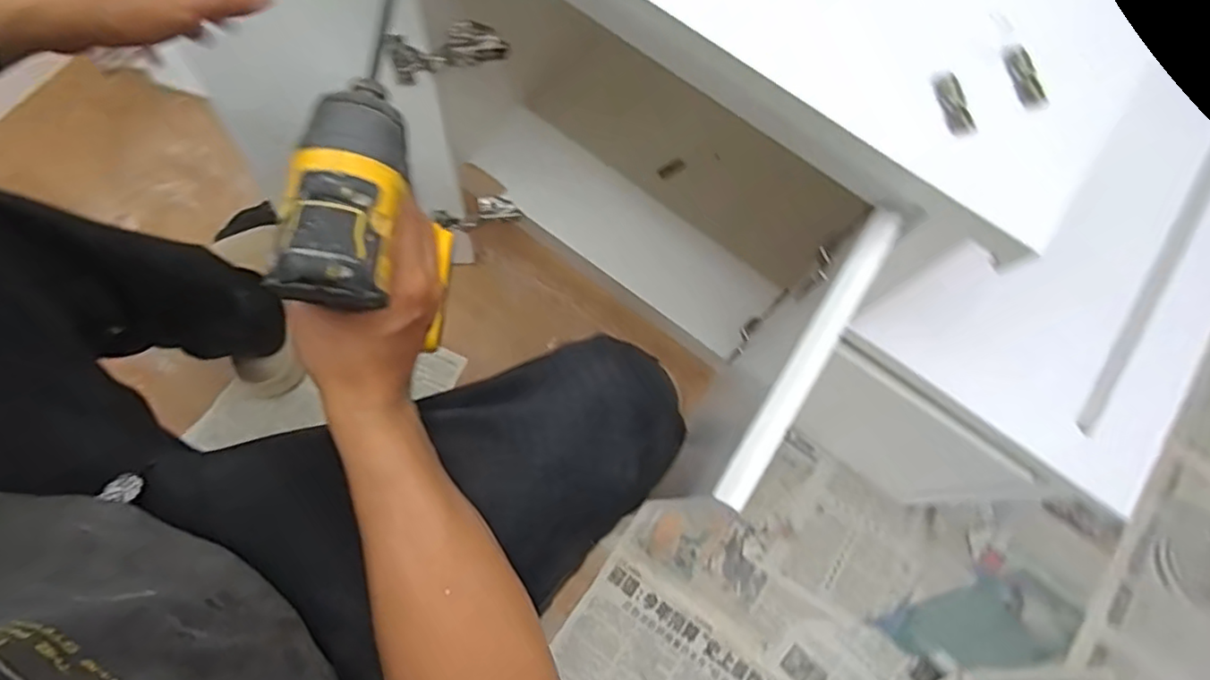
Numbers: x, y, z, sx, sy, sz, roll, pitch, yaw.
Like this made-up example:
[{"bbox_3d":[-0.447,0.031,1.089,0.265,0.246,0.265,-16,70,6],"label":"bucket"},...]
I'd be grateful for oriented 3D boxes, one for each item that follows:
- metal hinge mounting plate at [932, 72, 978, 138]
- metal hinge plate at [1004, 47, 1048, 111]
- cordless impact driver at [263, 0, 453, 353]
[{"bbox_3d":[0.239,-0.161,0.413,0.018,0.009,0.047,-11,75,-7],"label":"metal hinge mounting plate"},{"bbox_3d":[0.293,-0.182,0.423,0.018,0.006,0.048,-14,76,-8],"label":"metal hinge plate"},{"bbox_3d":[-0.150,-0.114,0.427,0.067,0.209,0.241,-5,74,-3],"label":"cordless impact driver"}]

